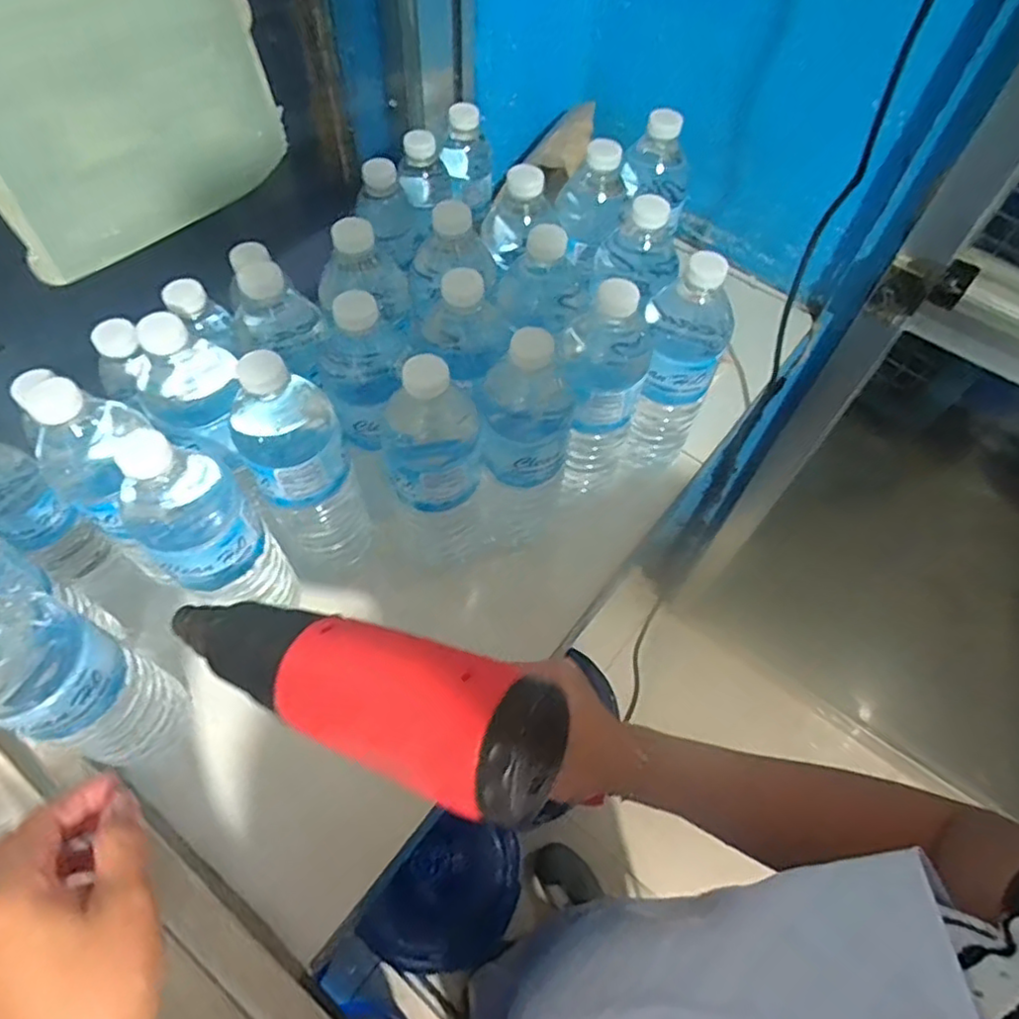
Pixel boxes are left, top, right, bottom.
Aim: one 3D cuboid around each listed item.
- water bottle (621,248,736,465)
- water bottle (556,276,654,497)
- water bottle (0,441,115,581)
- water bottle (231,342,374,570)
[{"bbox_3d":[0.150,-0.125,0.598,0.076,0.241,0.065,17,60,7],"label":"water bottle"},{"bbox_3d":[0.075,-0.086,0.580,0.072,0.249,0.057,14,60,5],"label":"water bottle"},{"bbox_3d":[-0.382,-0.003,0.517,0.058,0.167,0.058,33,63,16],"label":"water bottle"},{"bbox_3d":[-0.162,-0.028,0.531,0.083,0.230,0.059,-27,64,-17],"label":"water bottle"}]

